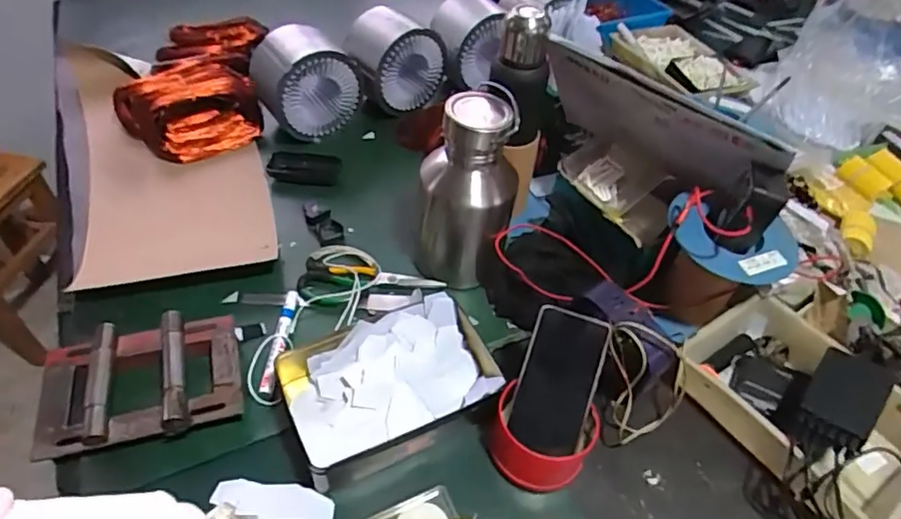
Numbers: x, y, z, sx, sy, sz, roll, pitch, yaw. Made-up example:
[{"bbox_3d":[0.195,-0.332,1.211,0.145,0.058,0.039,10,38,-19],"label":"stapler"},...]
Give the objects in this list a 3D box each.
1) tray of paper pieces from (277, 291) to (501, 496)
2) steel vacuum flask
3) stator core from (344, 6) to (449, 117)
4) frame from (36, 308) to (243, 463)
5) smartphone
[{"bbox_3d":[-0.061,0.136,0.622,0.222,0.064,0.153,-18,51,-19],"label":"tray of paper pieces"},{"bbox_3d":[0.021,-0.085,0.729,0.120,0.234,0.109,9,48,4],"label":"steel vacuum flask"},{"bbox_3d":[-0.093,-0.342,0.977,0.165,0.155,0.111,-26,55,-25],"label":"stator core"},{"bbox_3d":[-0.327,0.134,0.611,0.193,0.052,0.142,-13,50,-15],"label":"frame"},{"bbox_3d":[0.113,0.128,0.601,0.076,0.014,0.145,16,88,10],"label":"smartphone"}]

